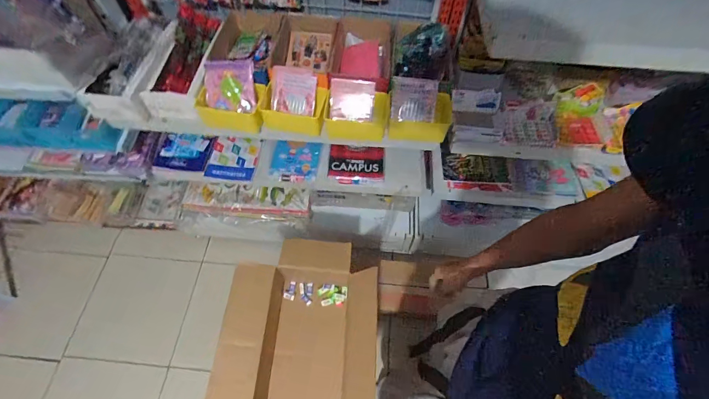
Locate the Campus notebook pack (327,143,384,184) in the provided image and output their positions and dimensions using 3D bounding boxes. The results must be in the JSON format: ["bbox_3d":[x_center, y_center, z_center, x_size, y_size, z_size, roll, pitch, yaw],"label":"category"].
[{"bbox_3d":[0.008,-0.112,1.103,0.178,0.030,0.122,3,98,-4],"label":"Campus notebook pack"}]

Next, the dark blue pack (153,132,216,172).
[{"bbox_3d":[-0.547,-0.153,1.091,0.161,0.020,0.134,3,66,-12],"label":"dark blue pack"}]

